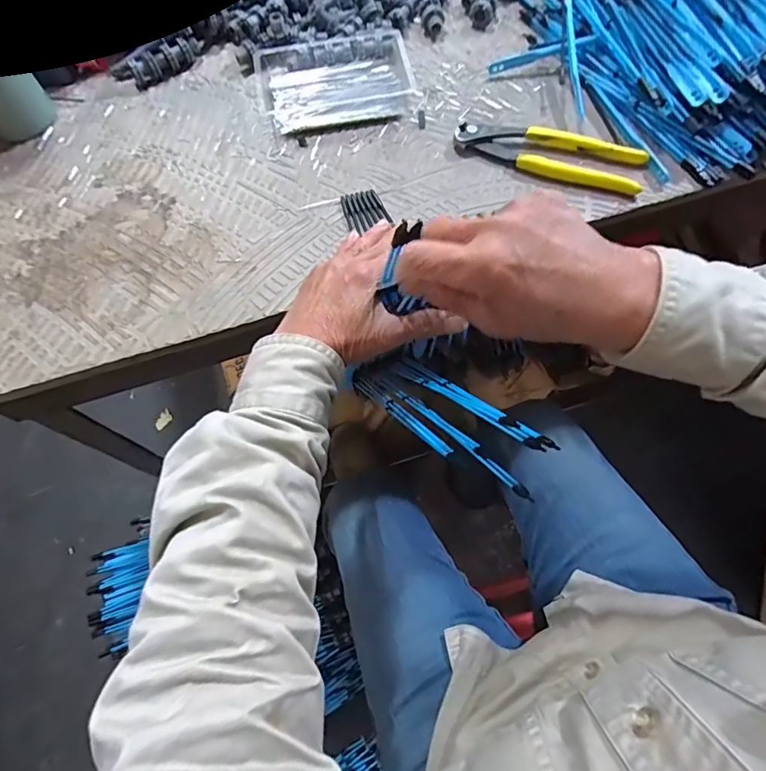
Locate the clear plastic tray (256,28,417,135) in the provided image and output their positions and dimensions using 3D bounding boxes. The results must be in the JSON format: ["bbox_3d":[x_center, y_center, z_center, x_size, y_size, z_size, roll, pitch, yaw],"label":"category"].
[{"bbox_3d":[-0.046,-0.300,0.478,0.144,0.028,0.099,-9,66,-1],"label":"clear plastic tray"}]

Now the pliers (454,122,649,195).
[{"bbox_3d":[0.147,-0.208,0.433,0.163,0.012,0.045,19,69,11],"label":"pliers"}]

